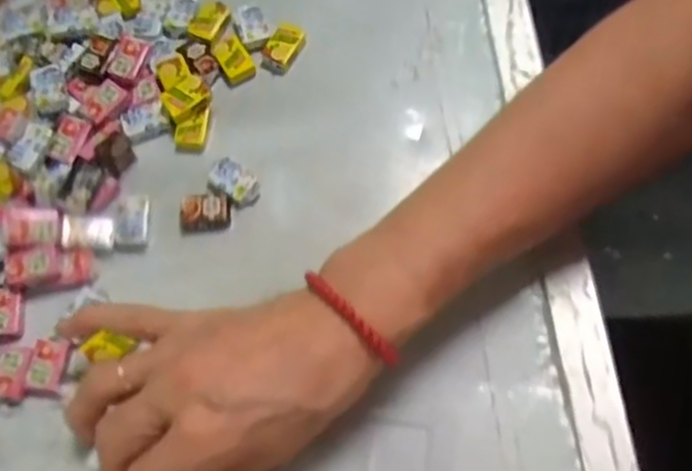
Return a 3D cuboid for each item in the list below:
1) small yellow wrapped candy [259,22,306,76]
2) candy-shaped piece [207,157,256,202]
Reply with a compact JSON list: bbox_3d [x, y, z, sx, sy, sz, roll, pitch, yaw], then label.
[{"bbox_3d":[-0.037,-0.107,0.410,0.018,0.012,0.027,24,70,9],"label":"small yellow wrapped candy"},{"bbox_3d":[-0.061,-0.029,0.383,0.023,0.009,0.018,35,72,13],"label":"candy-shaped piece"}]

